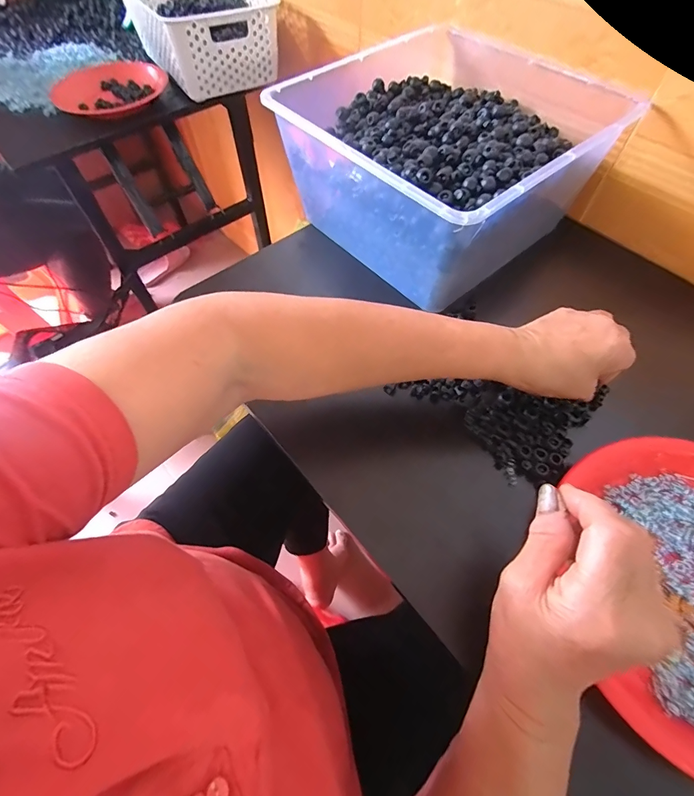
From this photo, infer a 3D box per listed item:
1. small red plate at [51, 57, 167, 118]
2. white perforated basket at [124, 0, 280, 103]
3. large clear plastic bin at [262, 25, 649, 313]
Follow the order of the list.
[{"bbox_3d":[-0.425,-0.559,0.703,0.165,0.035,0.180,36,67,20],"label":"small red plate"},{"bbox_3d":[-0.276,-0.727,0.744,0.213,0.096,0.338,-29,63,-15],"label":"white perforated basket"},{"bbox_3d":[0.116,-0.286,0.466,0.295,0.131,0.293,-37,65,-18],"label":"large clear plastic bin"}]

